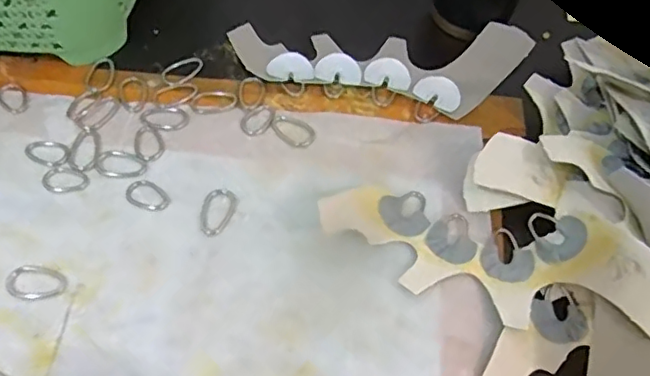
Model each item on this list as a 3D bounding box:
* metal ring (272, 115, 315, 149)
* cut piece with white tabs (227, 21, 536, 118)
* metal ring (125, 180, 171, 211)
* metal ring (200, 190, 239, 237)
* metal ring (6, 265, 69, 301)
[{"bbox_3d":[-0.022,-0.041,0.416,0.034,0.004,0.022,36,63,18],"label":"metal ring"},{"bbox_3d":[0.044,-0.094,0.451,0.228,0.014,0.077,2,58,-1],"label":"cut piece with white tabs"},{"bbox_3d":[-0.116,0.005,0.386,0.030,0.004,0.019,24,60,12],"label":"metal ring"},{"bbox_3d":[-0.070,0.015,0.382,0.021,0.004,0.034,16,59,7],"label":"metal ring"},{"bbox_3d":[-0.175,0.058,0.355,0.036,0.004,0.021,2,58,-2],"label":"metal ring"}]

